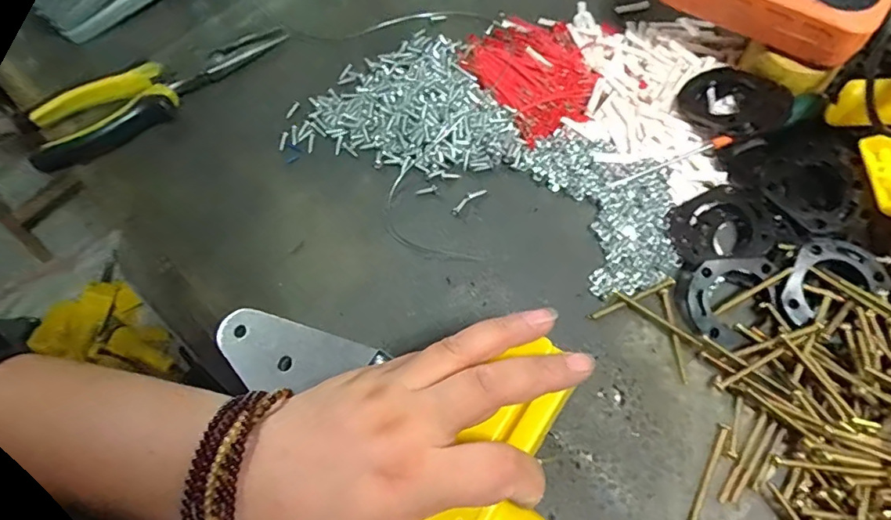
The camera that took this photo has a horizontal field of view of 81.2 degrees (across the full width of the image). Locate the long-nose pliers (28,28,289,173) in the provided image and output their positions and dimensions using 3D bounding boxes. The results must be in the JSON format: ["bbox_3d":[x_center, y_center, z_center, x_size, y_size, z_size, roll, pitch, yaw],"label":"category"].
[{"bbox_3d":[-0.202,-0.121,0.374,0.185,0.018,0.056,-23,68,-9],"label":"long-nose pliers"}]

